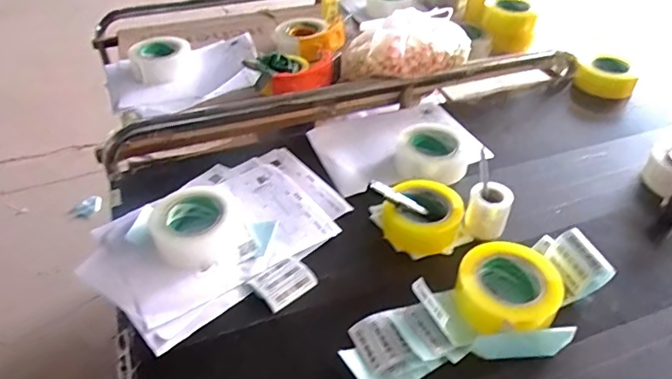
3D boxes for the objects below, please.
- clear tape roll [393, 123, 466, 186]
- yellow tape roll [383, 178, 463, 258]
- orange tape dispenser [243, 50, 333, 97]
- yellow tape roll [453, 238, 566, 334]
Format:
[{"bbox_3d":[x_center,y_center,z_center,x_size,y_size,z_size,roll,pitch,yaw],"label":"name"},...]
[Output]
[{"bbox_3d":[0.165,-0.062,0.856,0.125,0.048,0.120,12,43,13],"label":"clear tape roll"},{"bbox_3d":[0.127,0.039,0.738,0.122,0.055,0.105,14,43,14],"label":"yellow tape roll"},{"bbox_3d":[-0.082,-0.227,0.976,0.170,0.061,0.107,-23,47,-24],"label":"orange tape dispenser"},{"bbox_3d":[0.213,0.132,0.630,0.117,0.050,0.113,0,42,0],"label":"yellow tape roll"}]

